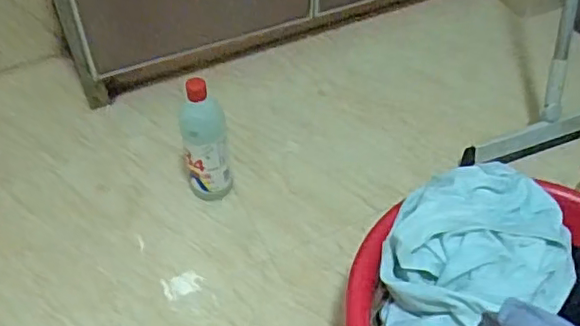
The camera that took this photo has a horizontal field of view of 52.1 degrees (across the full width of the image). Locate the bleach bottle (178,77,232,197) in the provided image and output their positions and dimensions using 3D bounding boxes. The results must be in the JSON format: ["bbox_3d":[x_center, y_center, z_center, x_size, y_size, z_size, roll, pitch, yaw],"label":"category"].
[{"bbox_3d":[-0.116,-0.024,0.808,0.063,0.188,0.056,-7,51,-5],"label":"bleach bottle"}]

